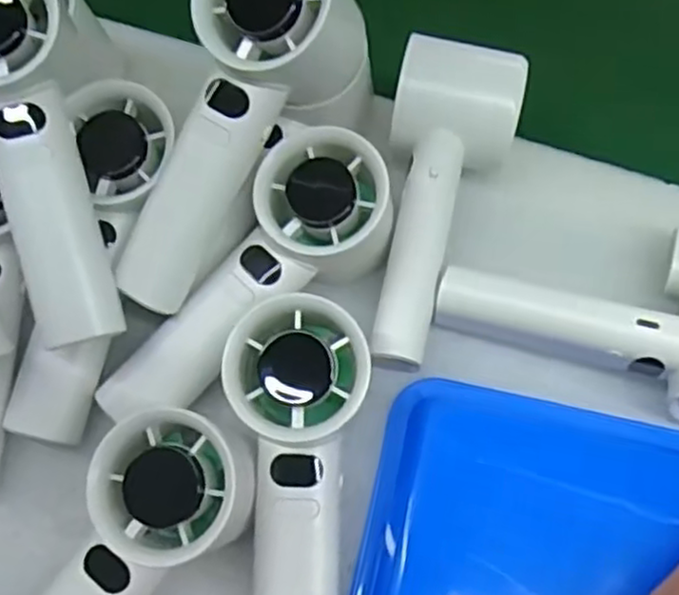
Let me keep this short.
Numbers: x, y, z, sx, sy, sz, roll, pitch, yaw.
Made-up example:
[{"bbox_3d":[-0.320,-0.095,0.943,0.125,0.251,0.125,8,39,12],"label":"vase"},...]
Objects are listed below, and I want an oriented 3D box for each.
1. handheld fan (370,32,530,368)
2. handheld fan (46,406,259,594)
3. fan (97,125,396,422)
[{"bbox_3d":[0.044,-0.042,0.340,0.055,0.045,0.146,13,69,6],"label":"handheld fan"},{"bbox_3d":[-0.092,0.115,0.289,0.056,0.030,0.156,35,88,14],"label":"handheld fan"},{"bbox_3d":[-0.039,-0.005,0.339,0.057,0.045,0.160,44,92,16],"label":"fan"}]

